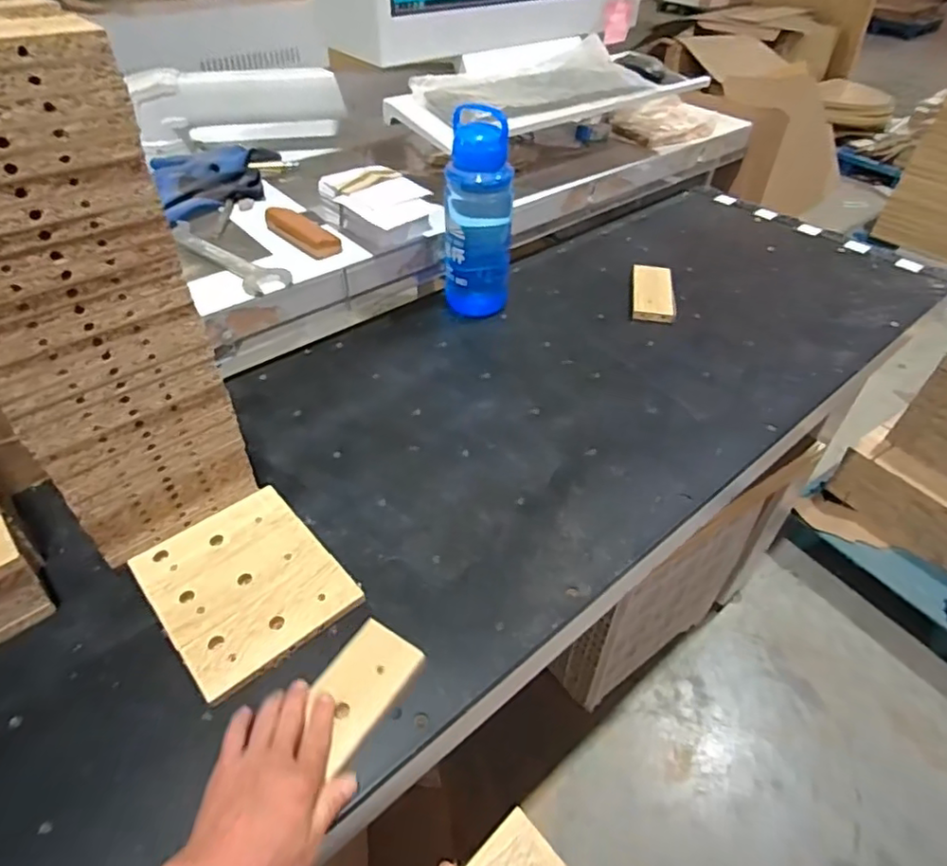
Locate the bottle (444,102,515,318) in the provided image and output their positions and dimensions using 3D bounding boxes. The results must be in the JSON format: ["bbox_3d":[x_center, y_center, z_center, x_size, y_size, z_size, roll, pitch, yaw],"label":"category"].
[{"bbox_3d":[0.009,-0.331,0.928,0.101,0.302,0.084,6,44,4],"label":"bottle"}]

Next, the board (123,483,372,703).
[{"bbox_3d":[-0.237,0.156,0.621,0.164,0.018,0.192,-30,52,-29],"label":"board"}]

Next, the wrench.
[{"bbox_3d":[-0.376,-0.271,0.902,0.266,0.012,0.068,34,52,29],"label":"wrench"}]

